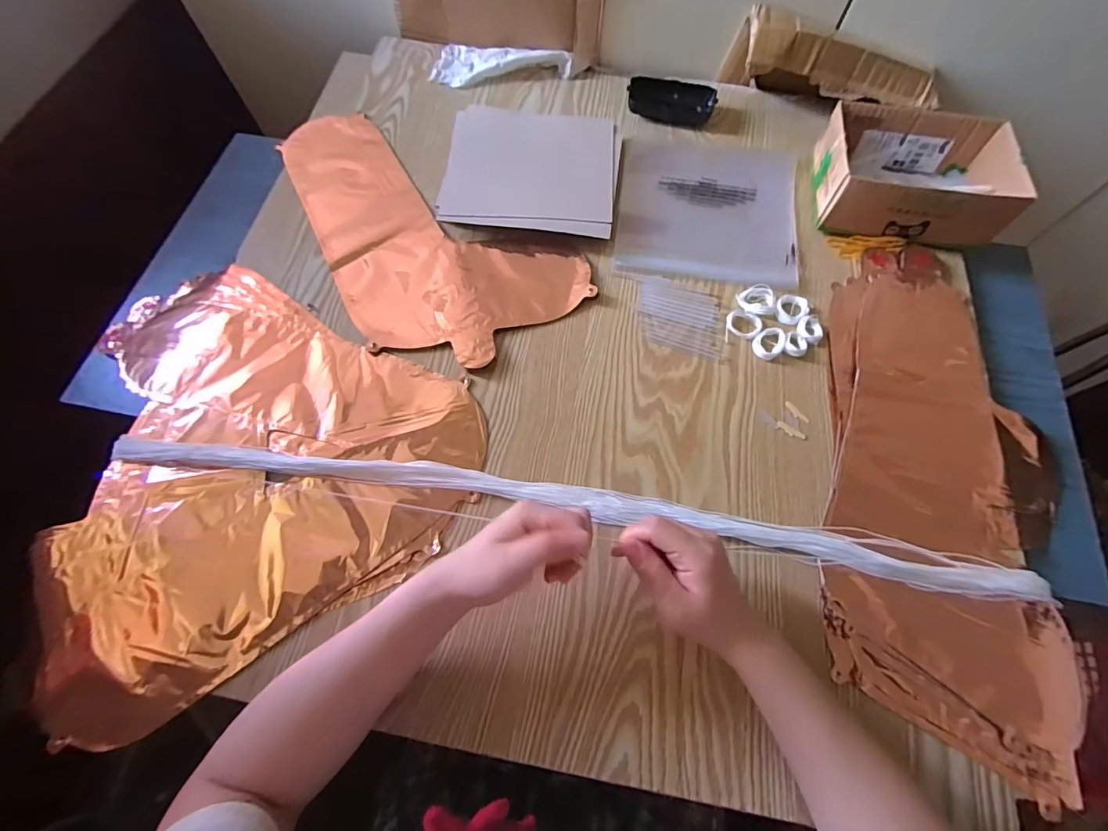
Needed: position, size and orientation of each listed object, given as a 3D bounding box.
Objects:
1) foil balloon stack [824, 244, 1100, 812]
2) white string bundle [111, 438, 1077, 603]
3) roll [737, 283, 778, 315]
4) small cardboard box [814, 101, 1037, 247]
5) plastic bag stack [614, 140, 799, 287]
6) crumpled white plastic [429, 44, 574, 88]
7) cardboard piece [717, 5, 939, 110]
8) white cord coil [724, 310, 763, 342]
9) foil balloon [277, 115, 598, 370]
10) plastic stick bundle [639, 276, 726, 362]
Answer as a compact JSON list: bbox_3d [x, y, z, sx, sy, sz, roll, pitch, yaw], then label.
[{"bbox_3d":[0.355,0.047,0.427,0.203,0.022,0.456,13,68,5],"label":"foil balloon stack"},{"bbox_3d":[0.005,0.080,0.410,0.800,0.015,0.036,8,68,3],"label":"white string bundle"},{"bbox_3d":[0.213,-0.121,0.488,0.035,0.007,0.036,0,68,0],"label":"roll"},{"bbox_3d":[0.388,-0.262,0.513,0.179,0.068,0.134,8,68,3],"label":"small cardboard box"},{"bbox_3d":[0.176,-0.242,0.543,0.200,0.007,0.202,8,68,3],"label":"plastic bag stack"},{"bbox_3d":[-0.069,-0.466,0.623,0.181,0.026,0.072,9,68,4],"label":"crumpled white plastic"},{"bbox_3d":[0.345,-0.429,0.574,0.250,0.082,0.070,7,68,3],"label":"cardboard piece"},{"bbox_3d":[0.194,-0.094,0.479,0.037,0.006,0.035,0,68,0],"label":"white cord coil"},{"bbox_3d":[-0.163,-0.221,0.530,0.222,0.010,0.401,-35,72,-14],"label":"foil balloon"},{"bbox_3d":[0.134,-0.104,0.485,0.097,0.004,0.078,19,69,7],"label":"plastic stick bundle"}]

